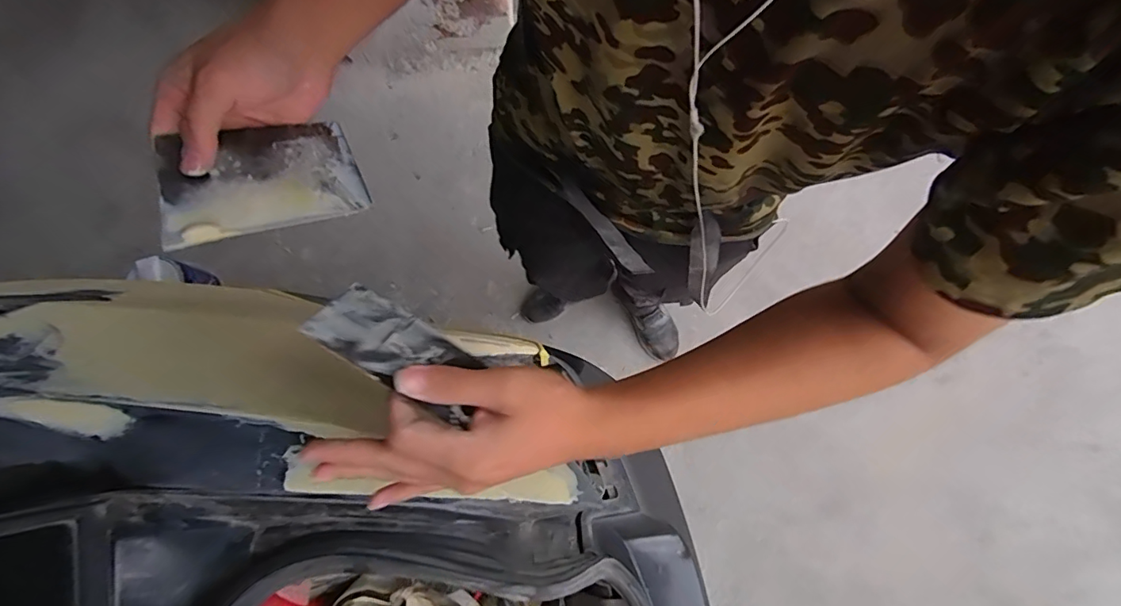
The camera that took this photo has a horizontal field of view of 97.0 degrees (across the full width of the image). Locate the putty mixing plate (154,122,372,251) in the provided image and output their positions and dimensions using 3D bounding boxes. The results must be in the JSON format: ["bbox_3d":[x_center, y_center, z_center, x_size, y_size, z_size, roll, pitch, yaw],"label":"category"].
[{"bbox_3d":[-0.209,-0.089,0.350,0.129,0.007,0.073,-23,92,-39],"label":"putty mixing plate"}]

